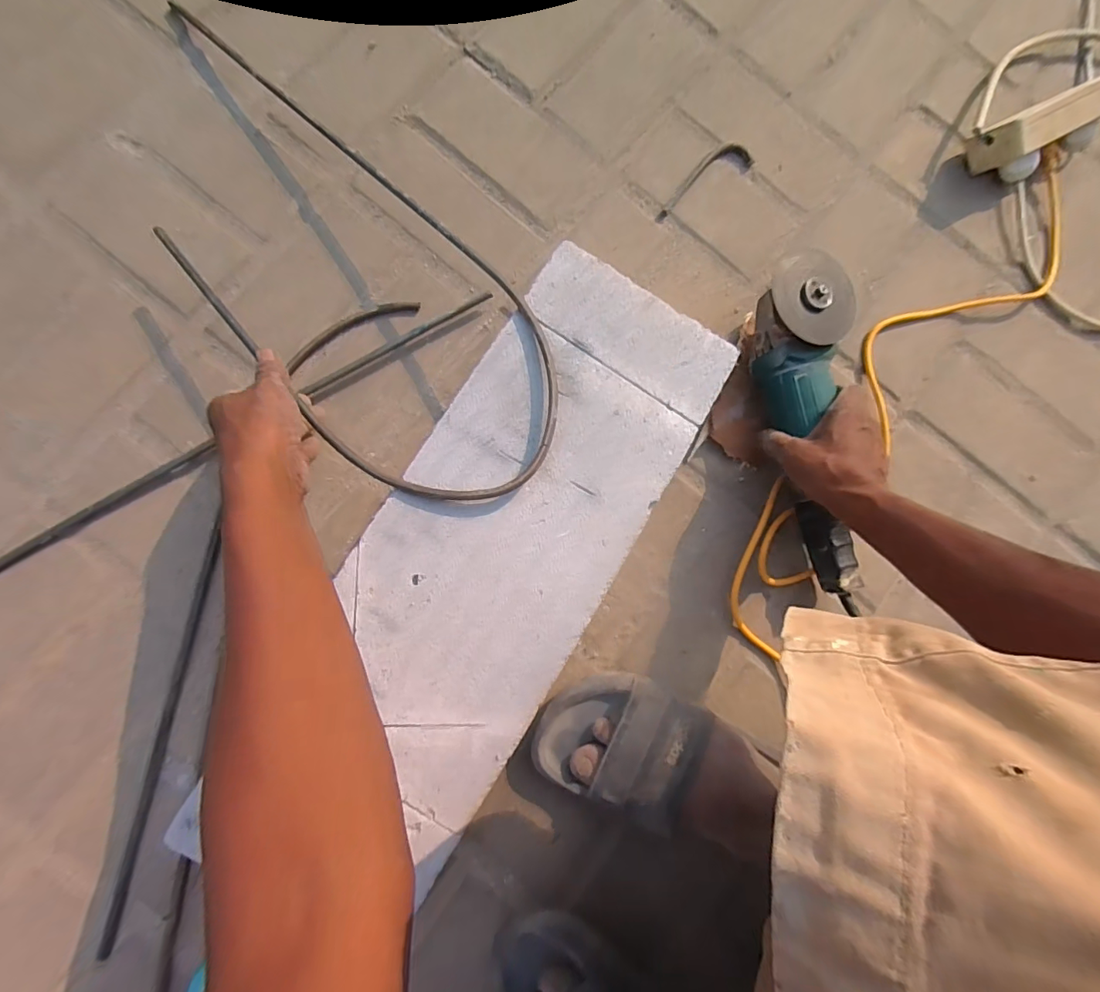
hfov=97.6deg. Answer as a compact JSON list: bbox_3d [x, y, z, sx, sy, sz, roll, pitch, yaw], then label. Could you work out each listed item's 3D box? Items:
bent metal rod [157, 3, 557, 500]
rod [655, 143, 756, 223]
[{"bbox_3d":[-0.204,-0.221,0.437,0.212,0.062,0.547,-40,90,-6],"label":"bent metal rod"},{"bbox_3d":[0.171,-0.364,0.552,0.137,0.008,0.038,-33,89,-6],"label":"rod"}]

